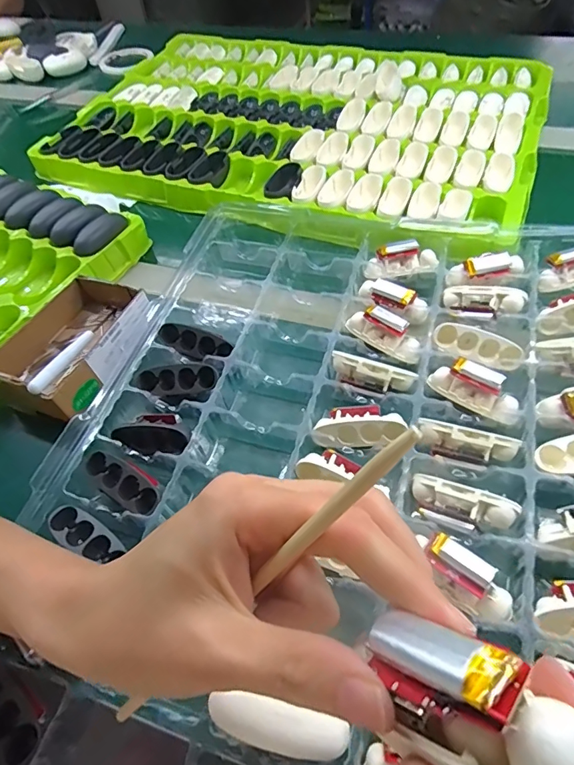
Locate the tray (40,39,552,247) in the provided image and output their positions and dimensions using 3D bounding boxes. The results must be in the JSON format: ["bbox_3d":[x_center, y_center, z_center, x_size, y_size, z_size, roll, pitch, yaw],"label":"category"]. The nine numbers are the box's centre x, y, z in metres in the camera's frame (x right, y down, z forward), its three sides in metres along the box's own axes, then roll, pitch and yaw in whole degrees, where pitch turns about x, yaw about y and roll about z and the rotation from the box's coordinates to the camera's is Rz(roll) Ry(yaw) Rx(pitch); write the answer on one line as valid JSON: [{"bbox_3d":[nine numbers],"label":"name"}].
[{"bbox_3d":[0.012,-0.350,0.596,0.596,0.040,0.424,20,59,18],"label":"tray"}]

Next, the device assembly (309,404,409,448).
[{"bbox_3d":[0.049,0.029,0.324,0.061,0.015,0.028,-4,55,3],"label":"device assembly"}]

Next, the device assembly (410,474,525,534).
[{"bbox_3d":[0.104,0.074,0.278,0.061,0.013,0.024,8,53,37],"label":"device assembly"}]

